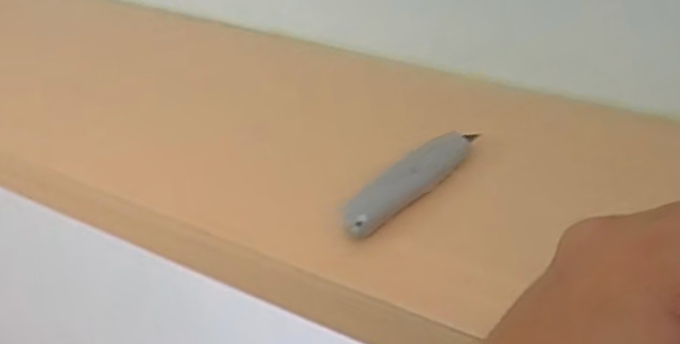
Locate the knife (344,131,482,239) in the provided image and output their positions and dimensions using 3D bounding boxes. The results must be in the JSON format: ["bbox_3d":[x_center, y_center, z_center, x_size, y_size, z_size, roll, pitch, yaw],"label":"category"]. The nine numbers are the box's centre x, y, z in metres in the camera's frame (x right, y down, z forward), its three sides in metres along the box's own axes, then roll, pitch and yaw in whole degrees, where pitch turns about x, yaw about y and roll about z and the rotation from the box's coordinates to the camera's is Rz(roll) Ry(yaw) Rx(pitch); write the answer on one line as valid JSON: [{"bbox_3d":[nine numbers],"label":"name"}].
[{"bbox_3d":[0.053,0.002,0.477,0.022,0.021,0.149,20,35,31],"label":"knife"}]

